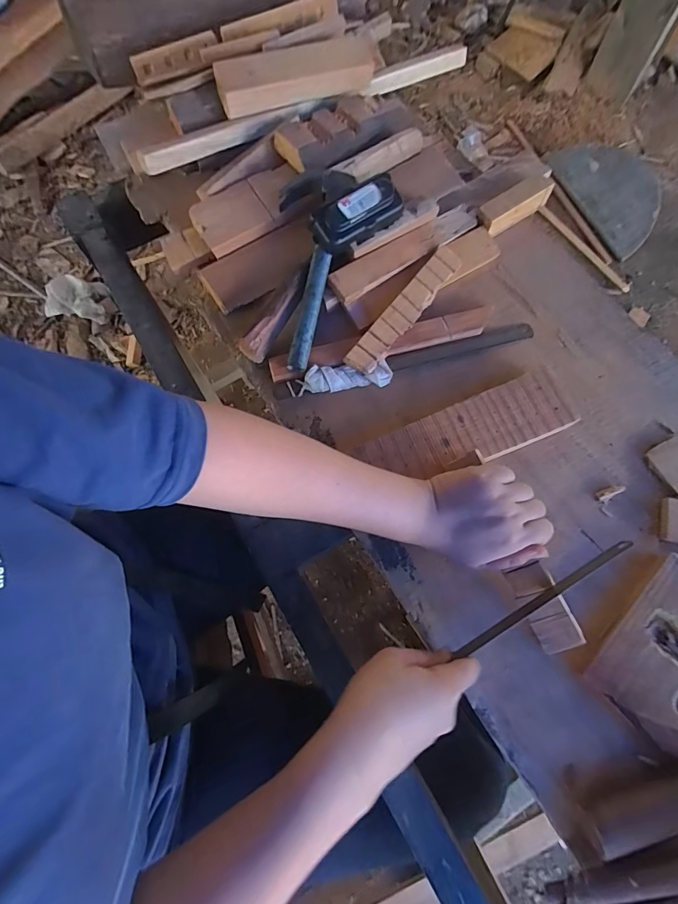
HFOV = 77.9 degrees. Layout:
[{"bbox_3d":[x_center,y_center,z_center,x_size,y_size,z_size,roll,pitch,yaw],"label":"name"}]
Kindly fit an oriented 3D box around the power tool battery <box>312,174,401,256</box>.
[{"bbox_3d":[0.019,-0.259,0.457,0.104,0.035,0.043,-33,74,-9],"label":"power tool battery"}]

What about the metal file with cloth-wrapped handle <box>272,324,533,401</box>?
[{"bbox_3d":[0.076,-0.099,0.462,0.297,0.023,0.032,-15,72,-4],"label":"metal file with cloth-wrapped handle"}]

